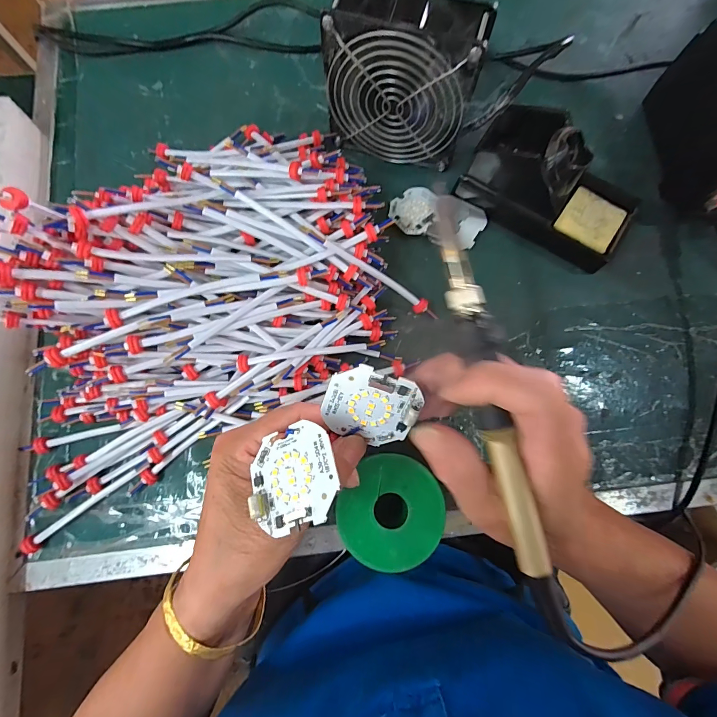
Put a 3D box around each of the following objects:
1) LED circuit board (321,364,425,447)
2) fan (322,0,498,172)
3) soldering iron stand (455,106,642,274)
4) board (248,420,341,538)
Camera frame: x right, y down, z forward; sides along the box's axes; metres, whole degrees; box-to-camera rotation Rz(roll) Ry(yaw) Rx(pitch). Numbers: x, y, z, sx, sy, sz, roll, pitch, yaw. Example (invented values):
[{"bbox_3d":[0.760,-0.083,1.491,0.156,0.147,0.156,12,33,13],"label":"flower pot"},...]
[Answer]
[{"bbox_3d":[0.006,0.025,0.184,0.046,0.004,0.044,20,121,-4],"label":"LED circuit board"},{"bbox_3d":[0.035,-0.226,0.303,0.118,0.117,0.048,17,79,4],"label":"fan"},{"bbox_3d":[0.172,-0.153,0.307,0.148,0.076,0.076,31,80,6],"label":"soldering iron stand"},{"bbox_3d":[-0.032,0.055,0.169,0.043,0.004,0.044,-24,63,17],"label":"board"}]

